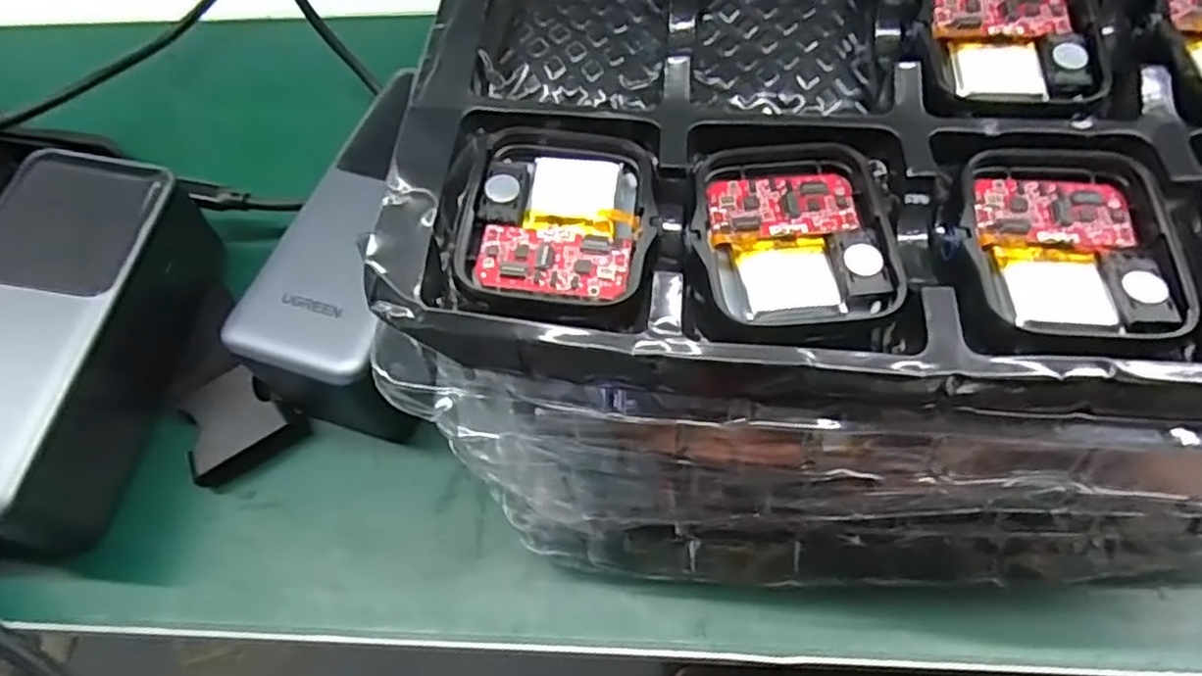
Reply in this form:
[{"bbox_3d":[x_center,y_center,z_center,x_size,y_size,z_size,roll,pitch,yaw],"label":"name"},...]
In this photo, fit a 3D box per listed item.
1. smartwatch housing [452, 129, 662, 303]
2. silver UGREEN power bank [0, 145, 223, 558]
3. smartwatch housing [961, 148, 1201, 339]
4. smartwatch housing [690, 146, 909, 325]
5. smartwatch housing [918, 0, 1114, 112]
[{"bbox_3d":[-0.009,-0.026,0.145,0.039,0.005,0.040,3,60,6],"label":"smartwatch housing"},{"bbox_3d":[-0.183,-0.001,0.247,0.051,0.053,0.135,3,60,6],"label":"silver UGREEN power bank"},{"bbox_3d":[0.089,-0.020,0.136,0.036,0.006,0.042,1,60,5],"label":"smartwatch housing"},{"bbox_3d":[0.038,-0.021,0.142,0.037,0.008,0.039,-1,60,4],"label":"smartwatch housing"},{"bbox_3d":[0.092,-0.071,0.162,0.036,0.009,0.042,-4,60,2],"label":"smartwatch housing"}]

